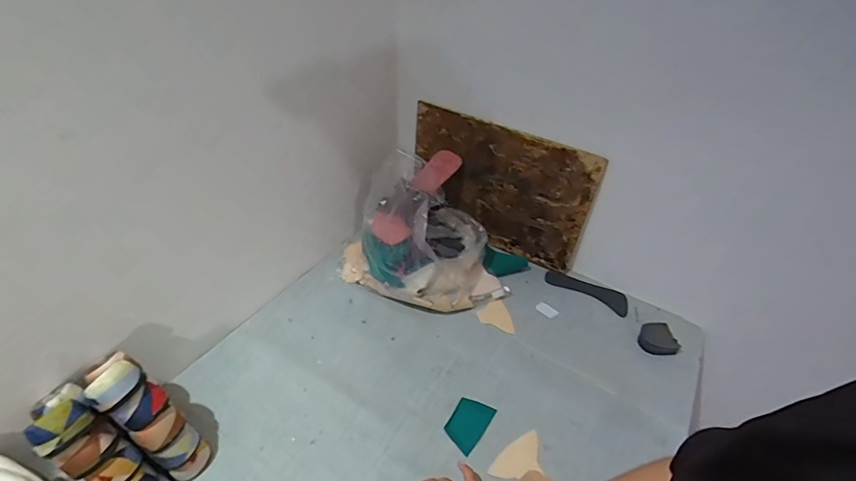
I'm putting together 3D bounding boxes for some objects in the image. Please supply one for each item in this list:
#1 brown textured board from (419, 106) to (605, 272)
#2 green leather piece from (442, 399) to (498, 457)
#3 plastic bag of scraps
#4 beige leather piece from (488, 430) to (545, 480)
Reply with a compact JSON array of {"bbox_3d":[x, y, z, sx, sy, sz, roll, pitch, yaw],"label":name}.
[{"bbox_3d":[0.132,-0.096,0.847,0.368,0.277,0.020,25,47,23],"label":"brown textured board"},{"bbox_3d":[0.060,0.270,0.626,0.051,0.004,0.079,31,50,19],"label":"green leather piece"},{"bbox_3d":[-0.015,-0.006,0.774,0.254,0.214,0.243,-19,45,-22],"label":"plastic bag of scraps"},{"bbox_3d":[0.120,0.298,0.585,0.075,0.011,0.053,-10,50,-1],"label":"beige leather piece"}]

